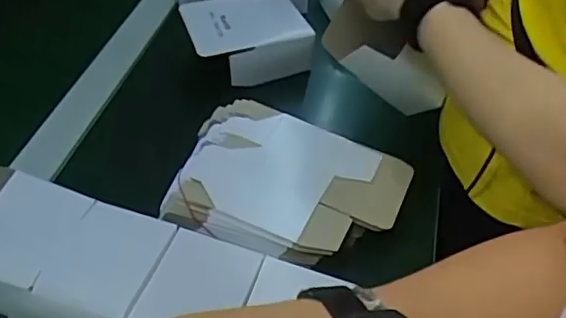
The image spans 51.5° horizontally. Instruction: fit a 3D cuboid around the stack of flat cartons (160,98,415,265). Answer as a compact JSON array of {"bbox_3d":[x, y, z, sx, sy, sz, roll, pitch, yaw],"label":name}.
[{"bbox_3d":[0.010,0.026,0.583,0.225,0.037,0.173,15,46,8],"label":"stack of flat cartons"}]

